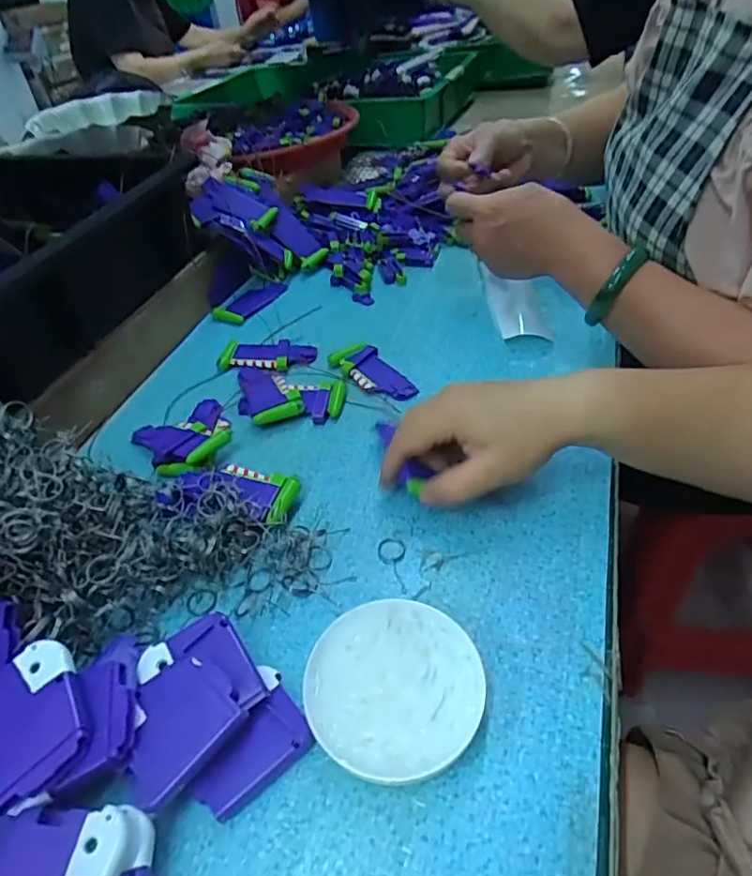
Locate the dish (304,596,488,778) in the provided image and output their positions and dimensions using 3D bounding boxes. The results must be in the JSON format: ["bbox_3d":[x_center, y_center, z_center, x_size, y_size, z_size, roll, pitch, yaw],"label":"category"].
[{"bbox_3d":[0.009,0.130,0.300,0.090,0.023,0.086,-3,43,2],"label":"dish"}]

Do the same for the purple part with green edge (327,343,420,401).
[{"bbox_3d":[0.000,-0.060,0.516,0.043,0.008,0.090,-33,50,-27],"label":"purple part with green edge"}]

